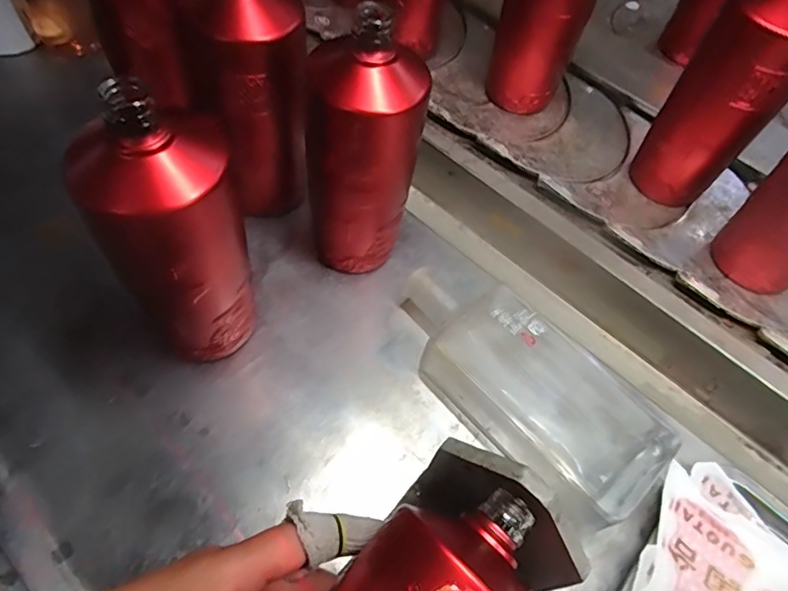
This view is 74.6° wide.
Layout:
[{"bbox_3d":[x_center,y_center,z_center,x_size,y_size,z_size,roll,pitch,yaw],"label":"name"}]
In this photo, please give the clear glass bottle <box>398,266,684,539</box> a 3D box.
[{"bbox_3d":[0.091,0.064,0.393,0.103,0.047,0.226,-38,71,-21],"label":"clear glass bottle"}]

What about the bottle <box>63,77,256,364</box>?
[{"bbox_3d":[-0.132,-0.022,0.323,0.078,0.211,0.063,-20,61,-20],"label":"bottle"}]

